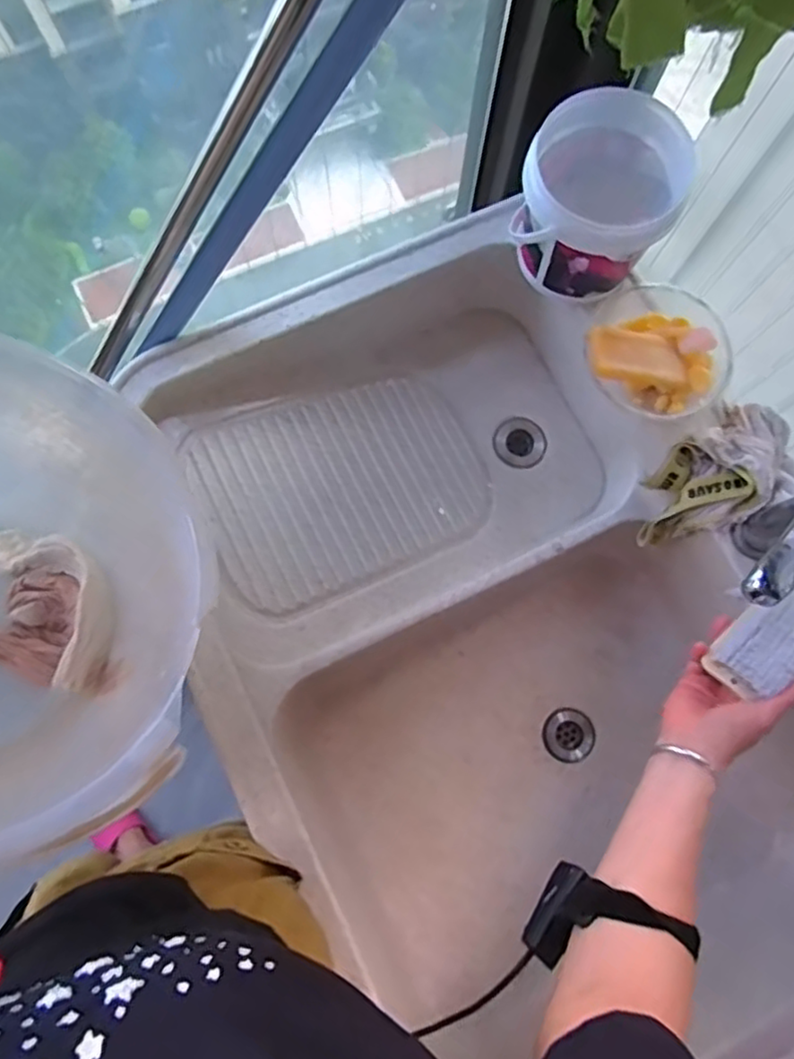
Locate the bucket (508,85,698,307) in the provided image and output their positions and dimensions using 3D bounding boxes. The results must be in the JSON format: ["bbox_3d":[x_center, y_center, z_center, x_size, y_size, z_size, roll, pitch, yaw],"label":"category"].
[{"bbox_3d":[0.190,-0.319,0.645,0.135,0.131,0.141,0,78,-1],"label":"bucket"}]

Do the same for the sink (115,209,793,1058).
[{"bbox_3d":[0.103,0.124,0.730,0.553,0.228,0.827,-29,80,-7],"label":"sink"}]

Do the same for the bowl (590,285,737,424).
[{"bbox_3d":[0.263,-0.176,0.661,0.138,0.061,0.143,0,78,-1],"label":"bowl"}]

